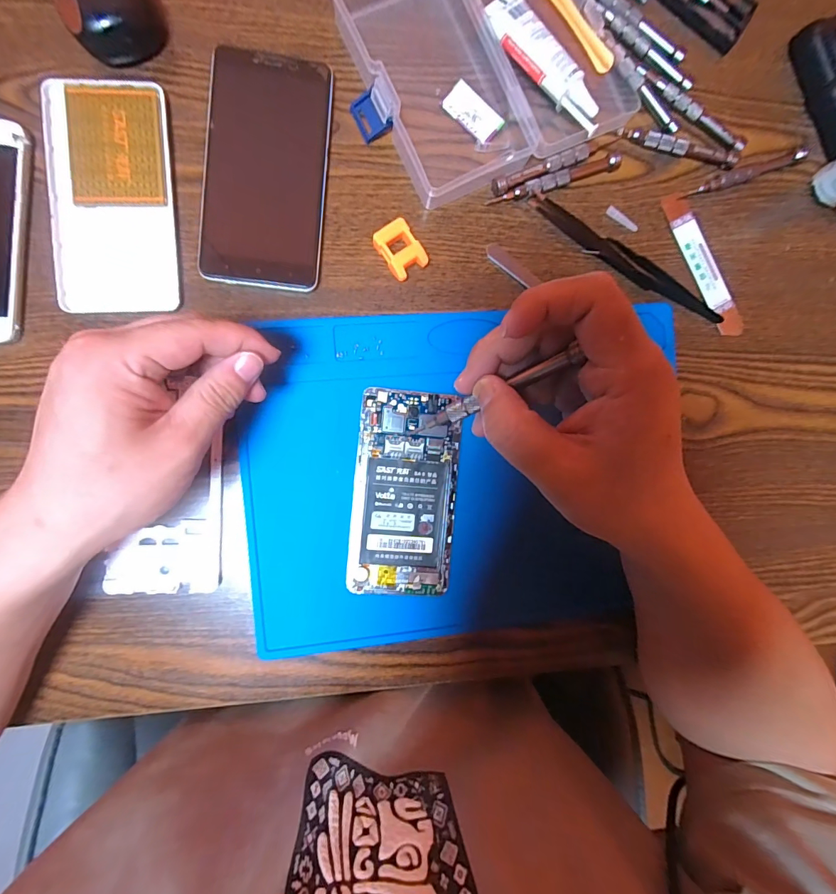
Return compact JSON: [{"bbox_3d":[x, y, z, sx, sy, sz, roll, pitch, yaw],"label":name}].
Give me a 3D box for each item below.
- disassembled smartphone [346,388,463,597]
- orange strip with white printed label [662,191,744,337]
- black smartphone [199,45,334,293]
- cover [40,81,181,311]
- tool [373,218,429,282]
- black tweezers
[{"bbox_3d":[-0.008,0.033,0.291,0.071,0.010,0.140,5,91,-7],"label":"disassembled smartphone"},{"bbox_3d":[0.220,-0.140,0.319,0.021,0.004,0.117,-29,95,-5],"label":"orange strip with white printed label"},{"bbox_3d":[-0.100,-0.182,0.276,0.075,0.010,0.148,5,91,-7],"label":"black smartphone"},{"bbox_3d":[-0.195,-0.159,0.266,0.072,0.006,0.142,-4,92,-7],"label":"cover"},{"bbox_3d":[-0.012,-0.135,0.286,0.027,0.013,0.034,-35,95,-5],"label":"tool"},{"bbox_3d":[0.157,-0.138,0.310,0.168,0.006,0.020,30,88,-7],"label":"black tweezers"}]

